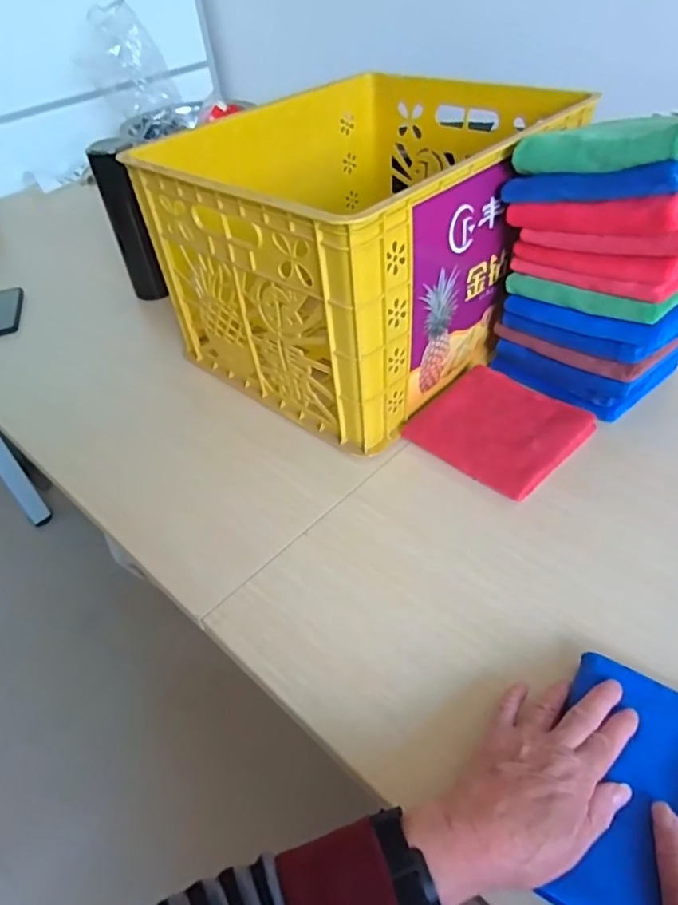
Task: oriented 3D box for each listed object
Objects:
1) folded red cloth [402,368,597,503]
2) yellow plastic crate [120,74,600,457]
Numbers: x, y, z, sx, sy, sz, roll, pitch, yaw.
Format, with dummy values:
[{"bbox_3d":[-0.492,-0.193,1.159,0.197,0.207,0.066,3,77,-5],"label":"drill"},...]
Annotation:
[{"bbox_3d":[0.185,-0.033,0.665,0.165,0.013,0.164,-36,50,-28],"label":"folded red cloth"},{"bbox_3d":[0.045,-0.309,0.798,0.417,0.265,0.499,30,54,33],"label":"yellow plastic crate"}]

